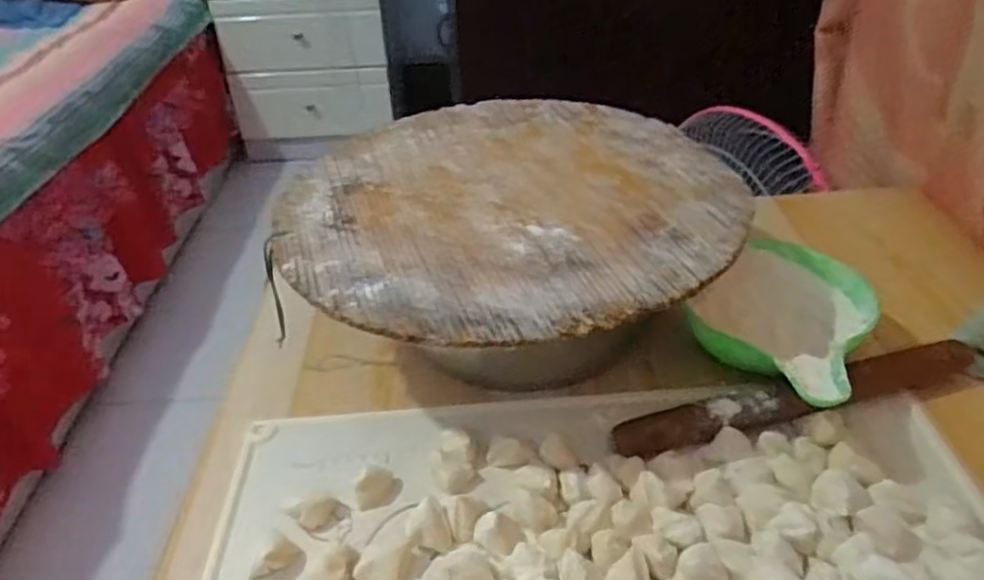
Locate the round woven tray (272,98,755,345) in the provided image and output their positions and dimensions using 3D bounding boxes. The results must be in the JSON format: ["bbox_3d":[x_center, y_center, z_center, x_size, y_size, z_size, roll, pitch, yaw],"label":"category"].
[{"bbox_3d":[0.012,-0.076,0.572,0.346,0.010,0.348,-2,38,3],"label":"round woven tray"}]

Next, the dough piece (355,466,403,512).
[{"bbox_3d":[-0.079,0.135,0.497,0.031,0.017,0.021,-15,39,-13],"label":"dough piece"}]

